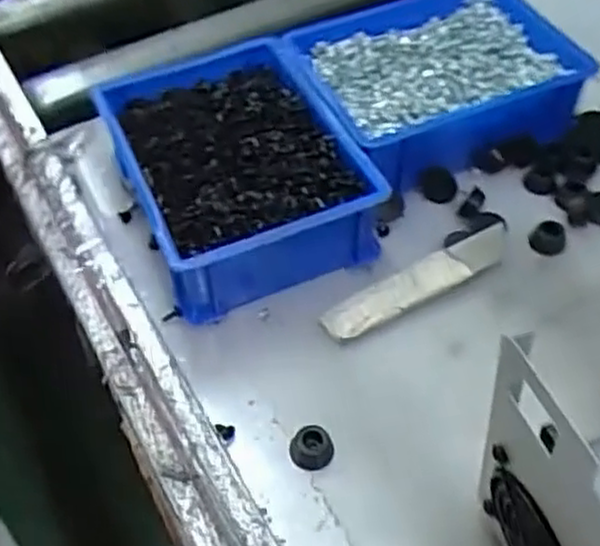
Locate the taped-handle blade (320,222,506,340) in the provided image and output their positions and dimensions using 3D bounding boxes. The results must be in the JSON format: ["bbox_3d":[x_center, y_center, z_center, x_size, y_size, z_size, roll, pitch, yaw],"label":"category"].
[{"bbox_3d":[0.080,0.005,0.501,0.141,0.012,0.024,-26,54,-14],"label":"taped-handle blade"}]

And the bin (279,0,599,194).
[{"bbox_3d":[0.105,-0.148,0.593,0.198,0.062,0.162,-17,52,-11],"label":"bin"}]

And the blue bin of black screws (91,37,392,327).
[{"bbox_3d":[-0.045,-0.073,0.545,0.149,0.069,0.197,-22,53,-14],"label":"blue bin of black screws"}]

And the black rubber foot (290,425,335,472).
[{"bbox_3d":[0.007,0.101,0.438,0.024,0.015,0.022,-6,51,-2],"label":"black rubber foot"}]

